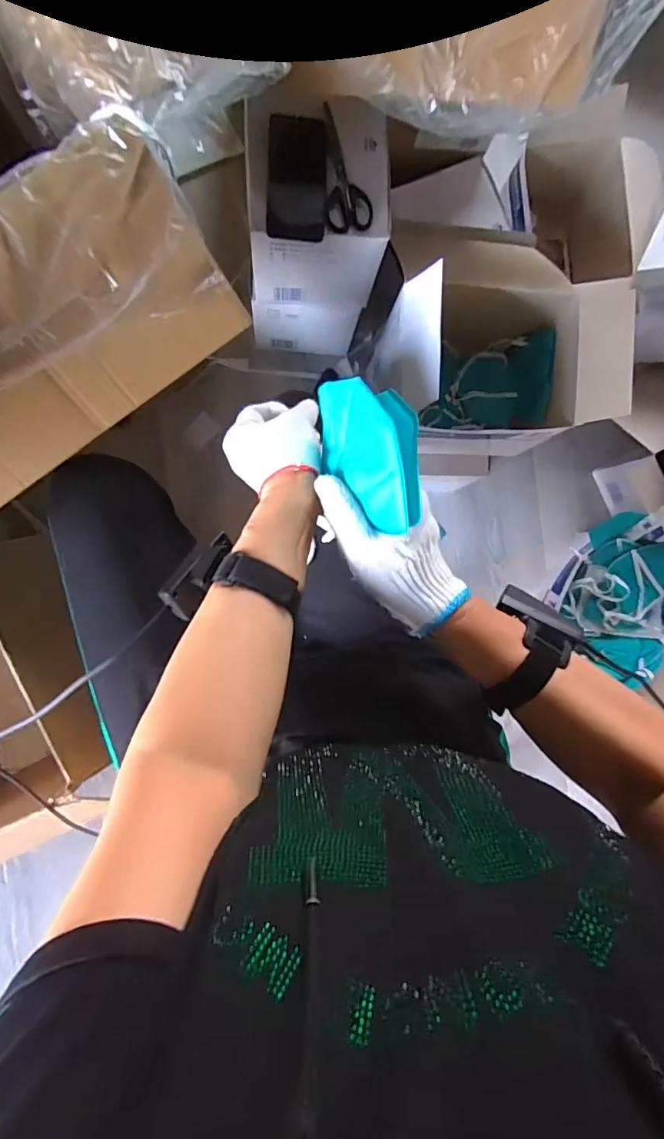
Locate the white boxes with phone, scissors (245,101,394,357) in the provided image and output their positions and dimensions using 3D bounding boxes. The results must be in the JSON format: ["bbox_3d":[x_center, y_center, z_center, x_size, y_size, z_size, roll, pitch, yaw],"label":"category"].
[{"bbox_3d":[-0.036,-0.540,0.798,0.189,0.352,0.183,0,91,-7],"label":"white boxes with phone, scissors"}]

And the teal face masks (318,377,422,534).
[{"bbox_3d":[0.024,-0.085,0.347,0.056,0.090,0.113,-4,91,-7],"label":"teal face masks"}]

